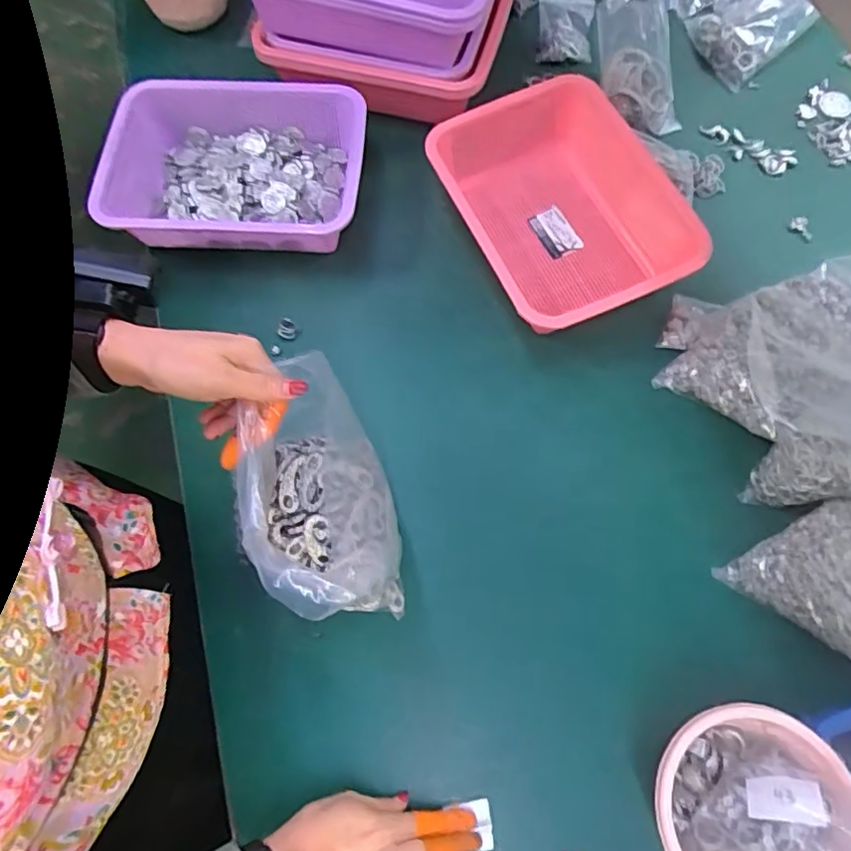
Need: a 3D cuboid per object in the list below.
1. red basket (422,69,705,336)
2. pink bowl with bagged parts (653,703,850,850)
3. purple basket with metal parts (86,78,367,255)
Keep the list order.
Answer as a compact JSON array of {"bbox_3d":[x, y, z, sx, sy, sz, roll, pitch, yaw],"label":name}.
[{"bbox_3d":[0.163,-0.255,0.702,0.242,0.098,0.305,-23,70,-6],"label":"red basket"},{"bbox_3d":[0.257,0.308,0.472,0.146,0.117,0.141,-1,69,2],"label":"pink bowl with bagged parts"},{"bbox_3d":[-0.232,-0.312,0.728,0.300,0.075,0.225,2,69,3],"label":"purple basket with metal parts"}]

